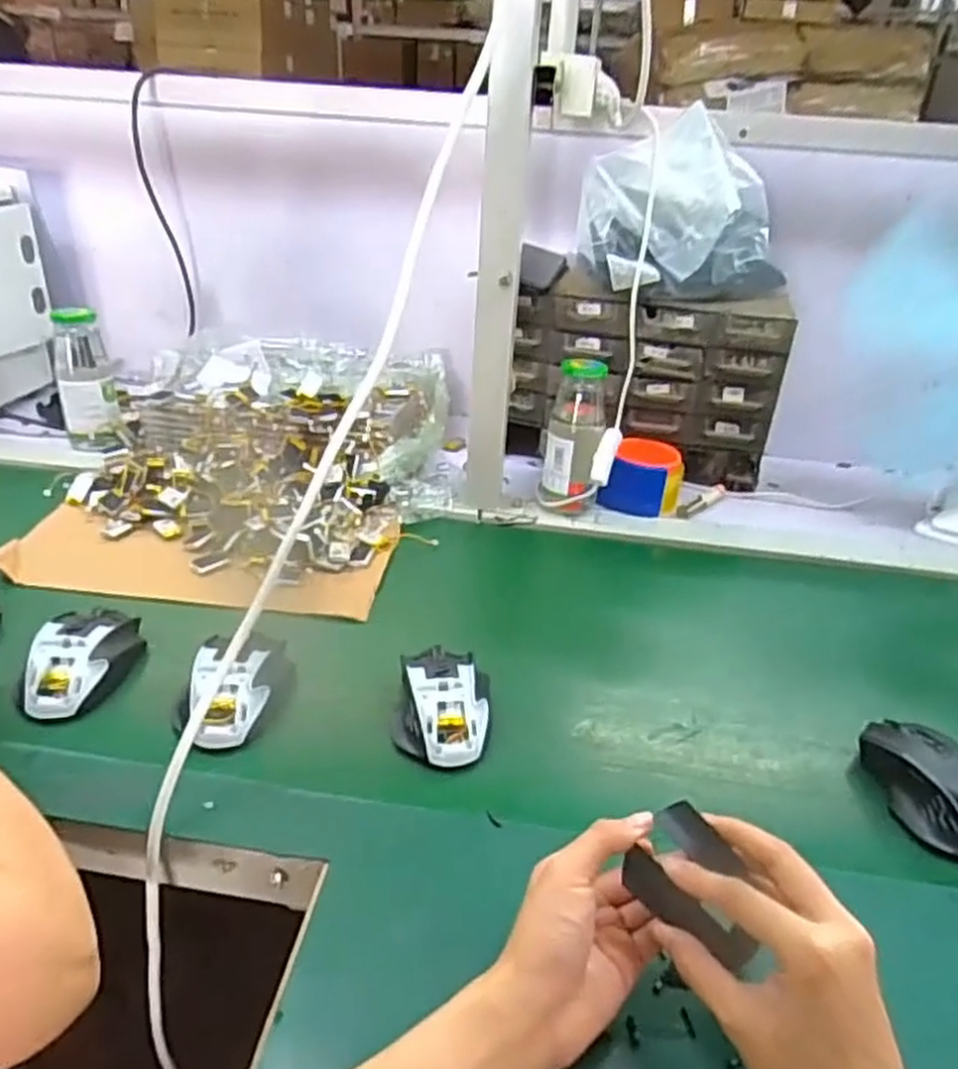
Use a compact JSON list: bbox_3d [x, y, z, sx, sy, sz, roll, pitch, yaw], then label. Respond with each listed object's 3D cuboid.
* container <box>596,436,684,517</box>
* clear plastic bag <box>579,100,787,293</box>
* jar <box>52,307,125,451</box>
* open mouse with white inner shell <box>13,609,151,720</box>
[{"bbox_3d":[0.192,-0.066,0.926,0.083,0.063,0.087,14,34,19],"label":"container"},{"bbox_3d":[0.231,-0.356,0.882,0.220,0.163,0.149,12,33,14],"label":"clear plastic bag"},{"bbox_3d":[-0.474,-0.183,0.959,0.064,0.160,0.077,-13,35,-23],"label":"jar"},{"bbox_3d":[-0.312,0.096,0.630,0.072,0.040,0.111,1,32,-2],"label":"open mouse with white inner shell"}]

